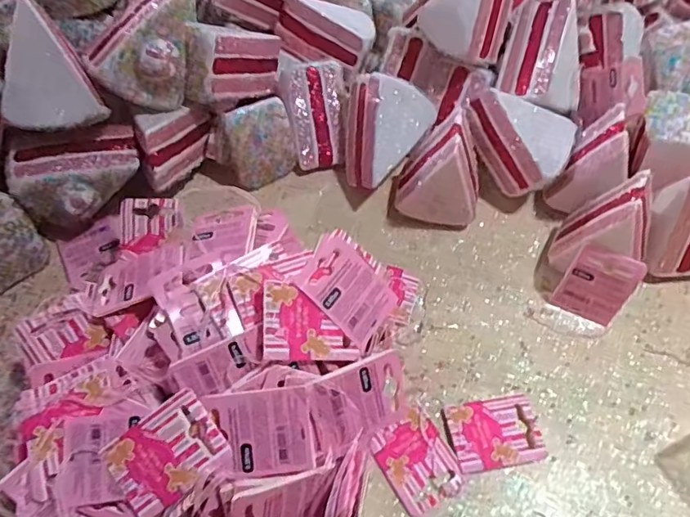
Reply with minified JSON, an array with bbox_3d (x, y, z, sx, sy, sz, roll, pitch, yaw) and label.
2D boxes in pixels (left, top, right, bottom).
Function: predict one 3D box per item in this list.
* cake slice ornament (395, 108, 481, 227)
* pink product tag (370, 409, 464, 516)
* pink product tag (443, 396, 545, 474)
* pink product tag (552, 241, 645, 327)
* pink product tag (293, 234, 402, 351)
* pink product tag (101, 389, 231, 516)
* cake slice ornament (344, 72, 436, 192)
[{"bbox_3d":[0.079,-0.069,0.411,0.066,0.087,0.058,12,59,6],"label":"cake slice ornament"},{"bbox_3d":[0.047,0.131,0.338,0.043,0.004,0.055,-28,66,-12],"label":"pink product tag"},{"bbox_3d":[0.100,0.115,0.346,0.060,0.005,0.043,-8,57,-8],"label":"pink product tag"},{"bbox_3d":[0.183,0.020,0.379,0.044,0.056,0.004,24,31,11],"label":"pink product tag"},{"bbox_3d":[0.001,0.019,0.318,0.059,0.005,0.045,44,60,-6],"label":"pink product tag"},{"bbox_3d":[-0.095,0.104,0.278,0.060,0.007,0.044,-38,82,0],"label":"pink product tag"},{"bbox_3d":[0.036,-0.105,0.435,0.057,0.088,0.051,-4,20,-28],"label":"cake slice ornament"}]

